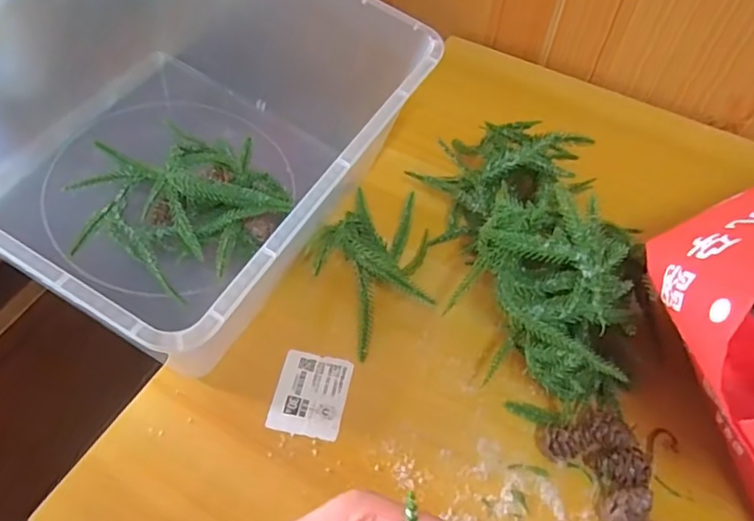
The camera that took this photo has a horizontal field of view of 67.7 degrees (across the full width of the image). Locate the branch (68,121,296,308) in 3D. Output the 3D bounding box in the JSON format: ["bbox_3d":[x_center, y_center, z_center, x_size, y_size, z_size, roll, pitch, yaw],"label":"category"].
[{"bbox_3d":[-0.152,-0.047,0.427,0.146,0.041,0.139,-29,61,-21],"label":"branch"}]

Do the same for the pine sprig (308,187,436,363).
[{"bbox_3d":[-0.003,-0.003,0.429,0.090,0.046,0.145,3,55,-1],"label":"pine sprig"}]

